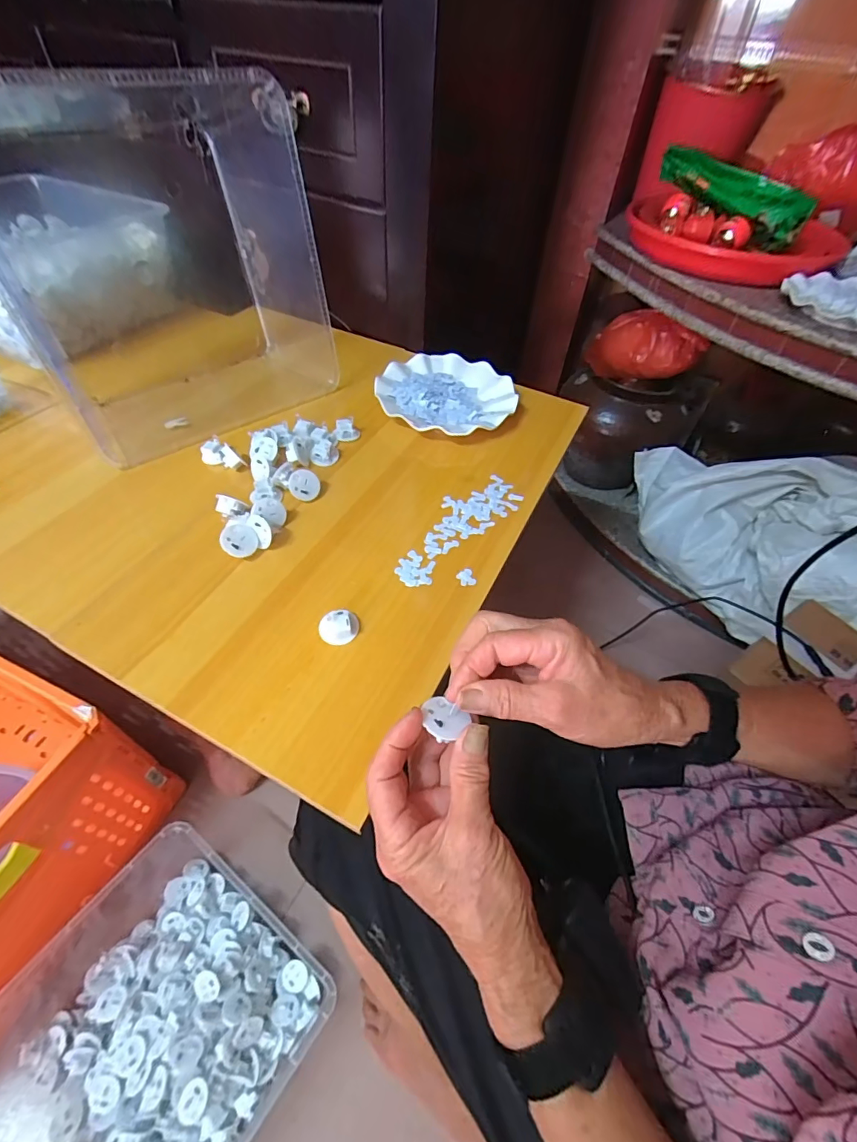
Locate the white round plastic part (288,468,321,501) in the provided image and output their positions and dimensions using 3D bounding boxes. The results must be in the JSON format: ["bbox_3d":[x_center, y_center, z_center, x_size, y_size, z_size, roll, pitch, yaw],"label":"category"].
[{"bbox_3d":[-0.134,-0.091,0.502,0.032,0.016,0.032,7,84,-24],"label":"white round plastic part"}]

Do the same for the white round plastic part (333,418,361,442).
[{"bbox_3d":[-0.101,-0.173,0.573,0.031,0.019,0.022,-12,53,-14],"label":"white round plastic part"}]

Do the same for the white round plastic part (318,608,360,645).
[{"bbox_3d":[-0.077,0.045,0.400,0.033,0.013,0.033,2,51,-3],"label":"white round plastic part"}]

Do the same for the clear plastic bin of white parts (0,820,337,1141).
[{"bbox_3d":[-0.329,0.538,0.550,0.328,0.141,0.319,32,55,20],"label":"clear plastic bin of white parts"}]

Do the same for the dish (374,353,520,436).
[{"bbox_3d":[0.024,-0.236,0.631,0.180,0.027,0.179,2,51,-3],"label":"dish"}]

